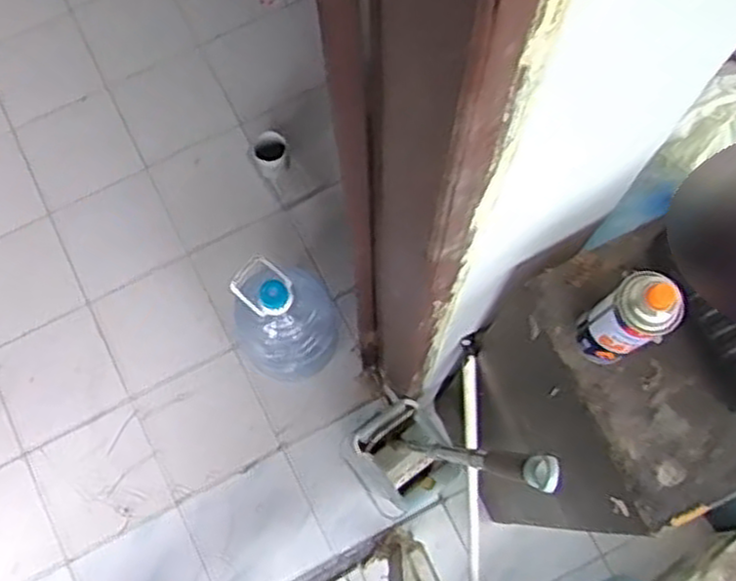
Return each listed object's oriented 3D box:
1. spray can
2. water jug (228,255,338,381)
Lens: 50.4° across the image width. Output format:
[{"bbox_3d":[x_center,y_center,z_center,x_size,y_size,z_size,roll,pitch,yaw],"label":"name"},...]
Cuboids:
[{"bbox_3d":[0.283,0.034,0.862,0.059,0.173,0.068,-35,77,-8],"label":"spray can"},{"bbox_3d":[-0.194,0.077,1.826,0.246,0.453,0.224,0,74,1],"label":"water jug"}]

